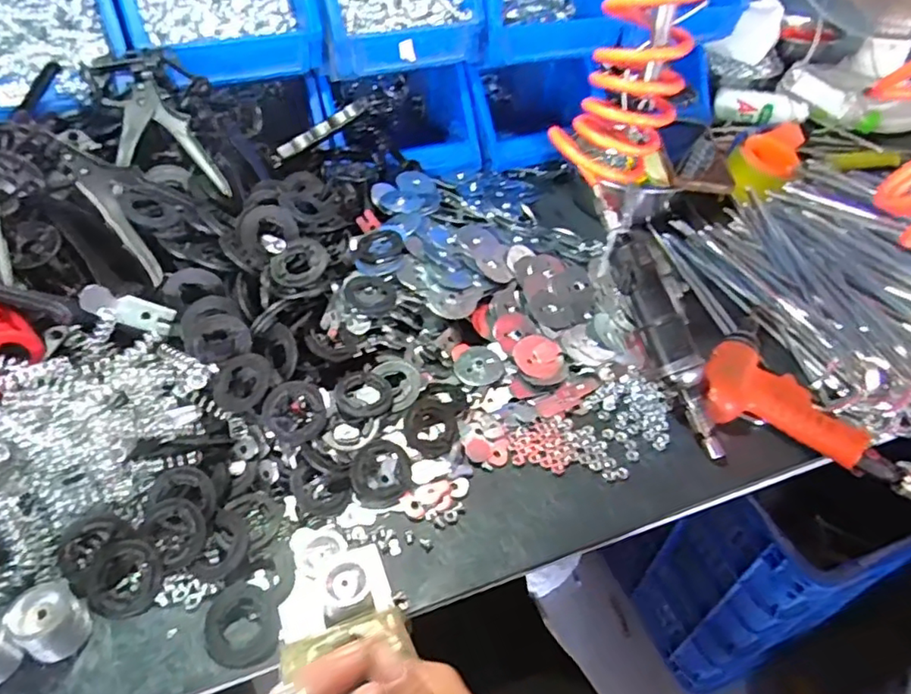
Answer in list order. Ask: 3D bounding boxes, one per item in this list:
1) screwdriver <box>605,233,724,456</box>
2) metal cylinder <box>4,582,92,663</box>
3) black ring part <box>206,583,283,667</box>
[{"bbox_3d":[0.187,-0.006,0.518,0.037,0.033,0.205,-18,81,-21],"label":"screwdriver"},{"bbox_3d":[-0.253,0.171,0.372,0.032,0.038,0.036,15,46,11],"label":"metal cylinder"},{"bbox_3d":[-0.143,0.186,0.398,0.046,0.006,0.054,-19,49,-21],"label":"black ring part"}]

